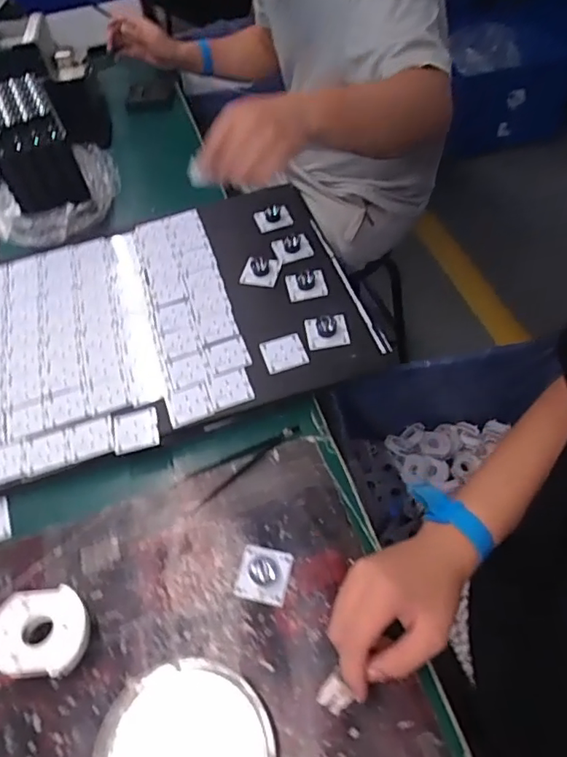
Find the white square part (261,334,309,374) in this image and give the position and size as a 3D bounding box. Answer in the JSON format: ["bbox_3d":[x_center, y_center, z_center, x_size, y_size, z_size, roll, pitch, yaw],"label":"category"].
[{"bbox_3d":[0.000,-0.030,0.604,0.045,0.004,0.043,-16,53,-7],"label":"white square part"}]

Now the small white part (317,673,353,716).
[{"bbox_3d":[0.039,0.241,0.424,0.023,0.004,0.023,35,63,27],"label":"small white part"}]

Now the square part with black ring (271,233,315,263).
[{"bbox_3d":[0.012,-0.171,0.708,0.045,0.020,0.040,-17,54,-8],"label":"square part with black ring"}]

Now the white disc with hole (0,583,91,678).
[{"bbox_3d":[-0.196,0.211,0.456,0.077,0.042,0.063,-6,53,1],"label":"white disc with hole"}]

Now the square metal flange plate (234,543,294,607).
[{"bbox_3d":[-0.017,0.169,0.481,0.045,0.014,0.045,9,55,12],"label":"square metal flange plate"}]

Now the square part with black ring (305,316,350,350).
[{"bbox_3d":[0.048,-0.052,0.612,0.046,0.016,0.039,-6,53,1],"label":"square part with black ring"}]

